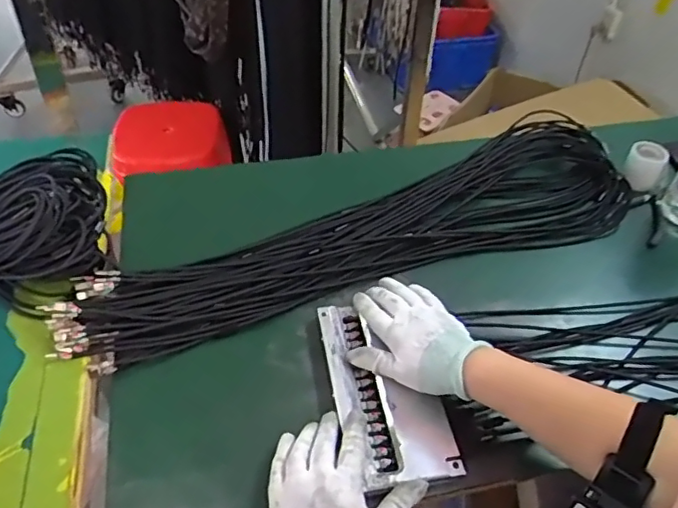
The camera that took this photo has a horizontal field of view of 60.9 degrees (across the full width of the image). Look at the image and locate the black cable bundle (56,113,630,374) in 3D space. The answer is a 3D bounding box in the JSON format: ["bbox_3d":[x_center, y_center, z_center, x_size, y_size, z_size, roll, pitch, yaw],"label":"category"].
[{"bbox_3d":[0.057,-0.023,0.729,0.779,0.044,0.213,-20,50,-21],"label":"black cable bundle"}]

